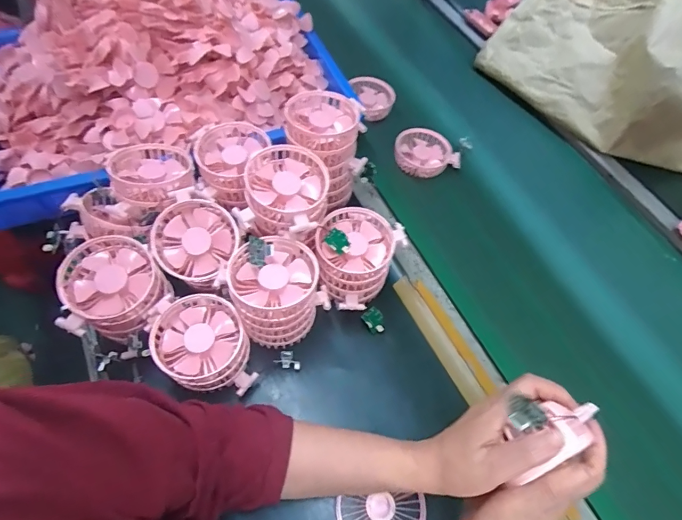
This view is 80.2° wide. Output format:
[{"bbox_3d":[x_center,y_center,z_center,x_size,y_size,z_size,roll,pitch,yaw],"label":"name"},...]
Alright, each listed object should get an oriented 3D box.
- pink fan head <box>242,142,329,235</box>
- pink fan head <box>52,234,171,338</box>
[{"bbox_3d":[-0.063,-0.079,0.462,0.094,0.045,0.104,17,58,3],"label":"pink fan head"},{"bbox_3d":[-0.249,0.032,0.452,0.098,0.066,0.095,2,58,-3],"label":"pink fan head"}]

